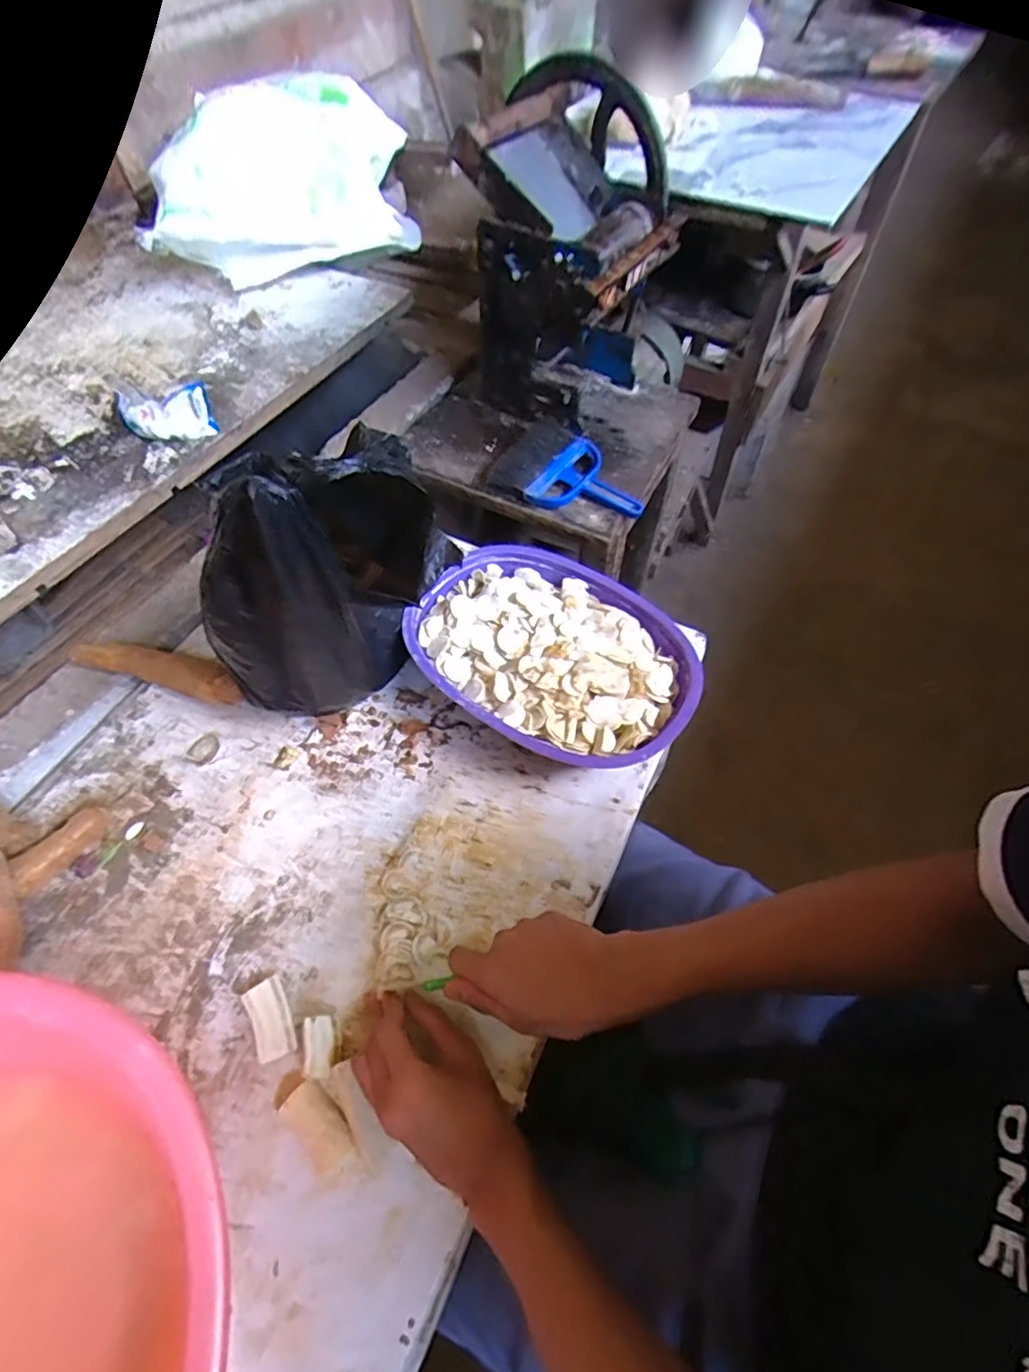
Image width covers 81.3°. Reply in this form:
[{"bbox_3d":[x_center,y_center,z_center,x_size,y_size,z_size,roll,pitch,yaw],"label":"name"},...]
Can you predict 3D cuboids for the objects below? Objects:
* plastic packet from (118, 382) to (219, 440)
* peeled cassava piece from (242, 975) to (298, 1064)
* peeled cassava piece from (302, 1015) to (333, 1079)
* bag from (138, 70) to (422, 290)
[{"bbox_3d":[-0.493,-0.382,0.851,0.127,0.066,0.050,-7,58,-1],"label":"plastic packet"},{"bbox_3d":[-0.192,0.265,0.477,0.028,0.019,0.060,-28,60,-14],"label":"peeled cassava piece"},{"bbox_3d":[-0.150,0.274,0.456,0.020,0.011,0.040,-8,58,-2],"label":"peeled cassava piece"},{"bbox_3d":[-0.432,-0.979,1.135,0.448,0.203,0.431,-13,58,-5],"label":"bag"}]

